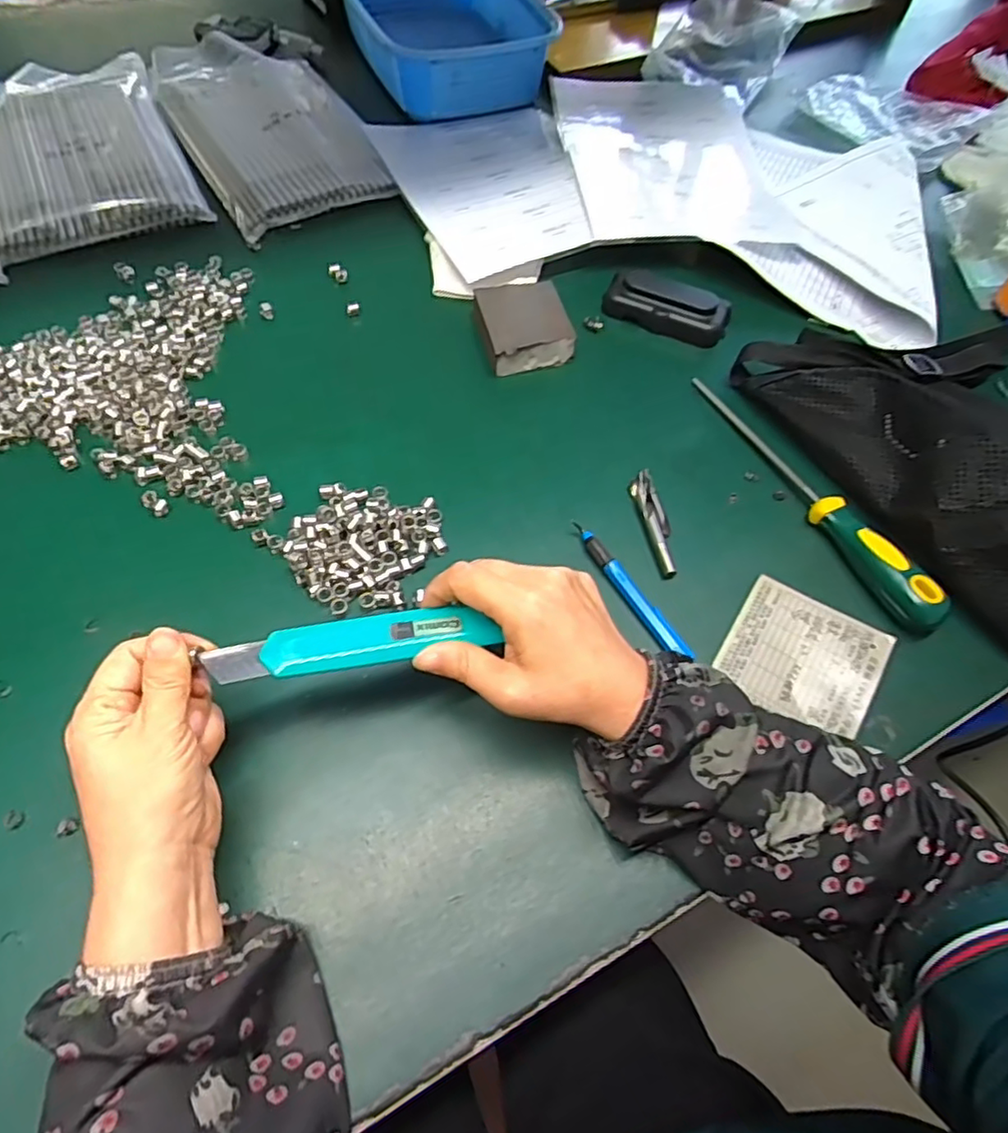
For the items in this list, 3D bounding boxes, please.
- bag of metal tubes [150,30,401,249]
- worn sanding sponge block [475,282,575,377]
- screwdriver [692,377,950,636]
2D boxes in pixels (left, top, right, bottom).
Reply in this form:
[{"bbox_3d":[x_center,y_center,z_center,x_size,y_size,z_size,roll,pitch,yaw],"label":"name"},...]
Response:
[{"bbox_3d":[-0.248,-0.471,0.652,0.178,0.013,0.335,-27,66,-17],"label":"bag of metal tubes"},{"bbox_3d":[0.017,-0.197,0.512,0.069,0.023,0.078,-10,62,-10],"label":"worn sanding sponge block"},{"bbox_3d":[0.218,-0.059,0.440,0.026,0.034,0.237,-21,64,-15],"label":"screwdriver"}]

